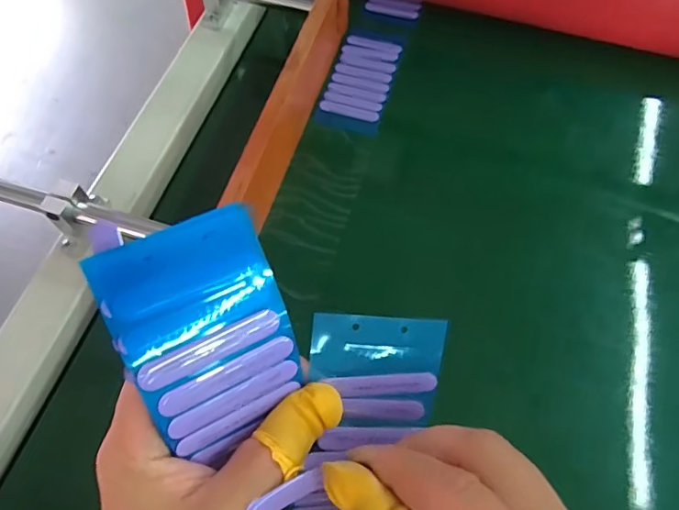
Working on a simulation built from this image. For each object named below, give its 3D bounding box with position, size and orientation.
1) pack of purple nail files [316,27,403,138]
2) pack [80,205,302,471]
[{"bbox_3d":[0.020,-0.157,0.458,0.054,0.004,0.116,15,65,8],"label":"pack of purple nail files"},{"bbox_3d":[-0.046,0.032,0.186,0.056,0.011,0.085,-23,106,-21],"label":"pack"}]

